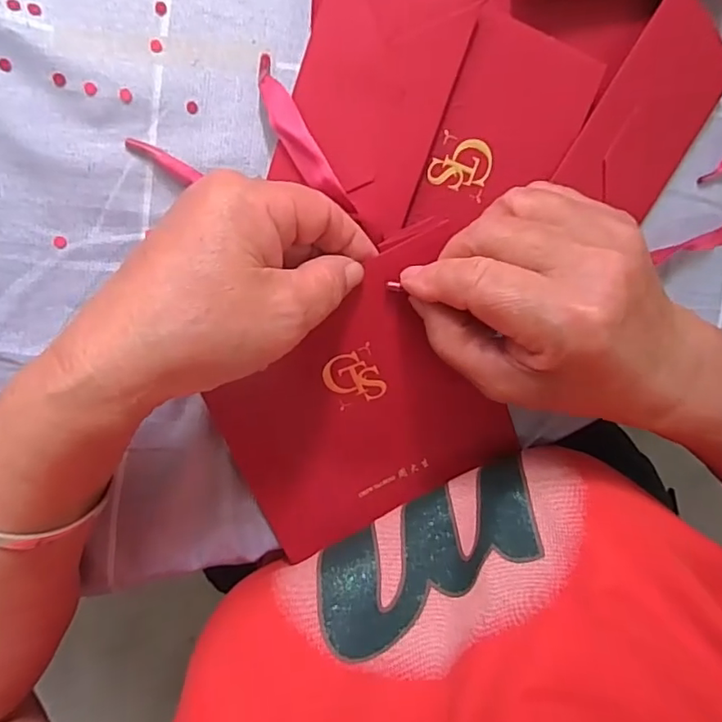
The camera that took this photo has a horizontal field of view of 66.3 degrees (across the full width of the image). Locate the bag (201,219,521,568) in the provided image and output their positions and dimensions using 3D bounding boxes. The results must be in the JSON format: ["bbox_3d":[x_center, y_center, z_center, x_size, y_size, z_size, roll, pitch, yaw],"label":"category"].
[{"bbox_3d":[0.001,0.021,0.272,0.134,0.012,0.135,-21,116,-1],"label":"bag"}]

